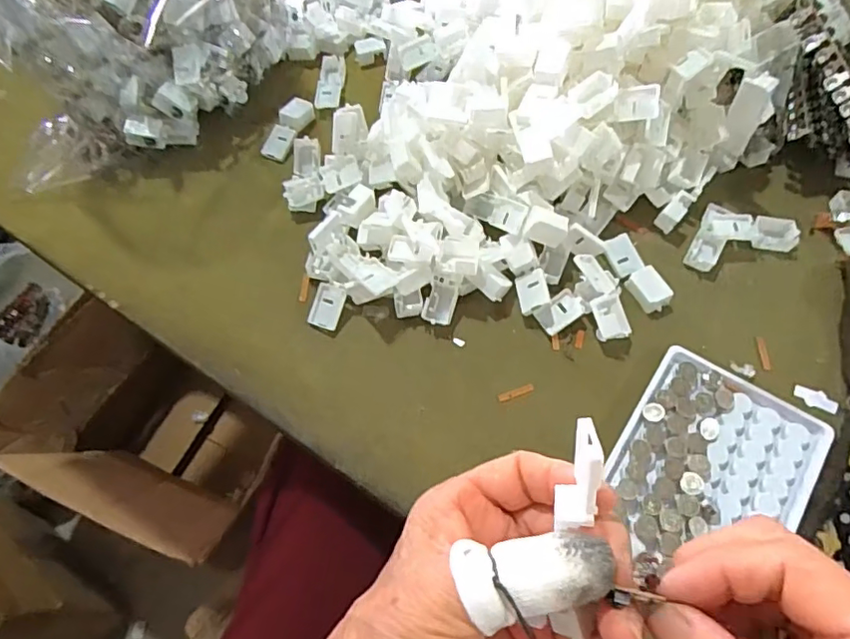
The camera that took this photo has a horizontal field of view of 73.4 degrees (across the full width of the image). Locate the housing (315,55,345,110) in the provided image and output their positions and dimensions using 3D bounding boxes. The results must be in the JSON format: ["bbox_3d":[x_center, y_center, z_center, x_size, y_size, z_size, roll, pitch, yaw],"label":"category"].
[{"bbox_3d":[-0.077,-0.195,0.466,0.018,0.011,0.056,2,62,4],"label":"housing"}]

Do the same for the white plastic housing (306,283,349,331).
[{"bbox_3d":[-0.063,-0.008,0.366,0.022,0.006,0.028,18,84,19],"label":"white plastic housing"}]

